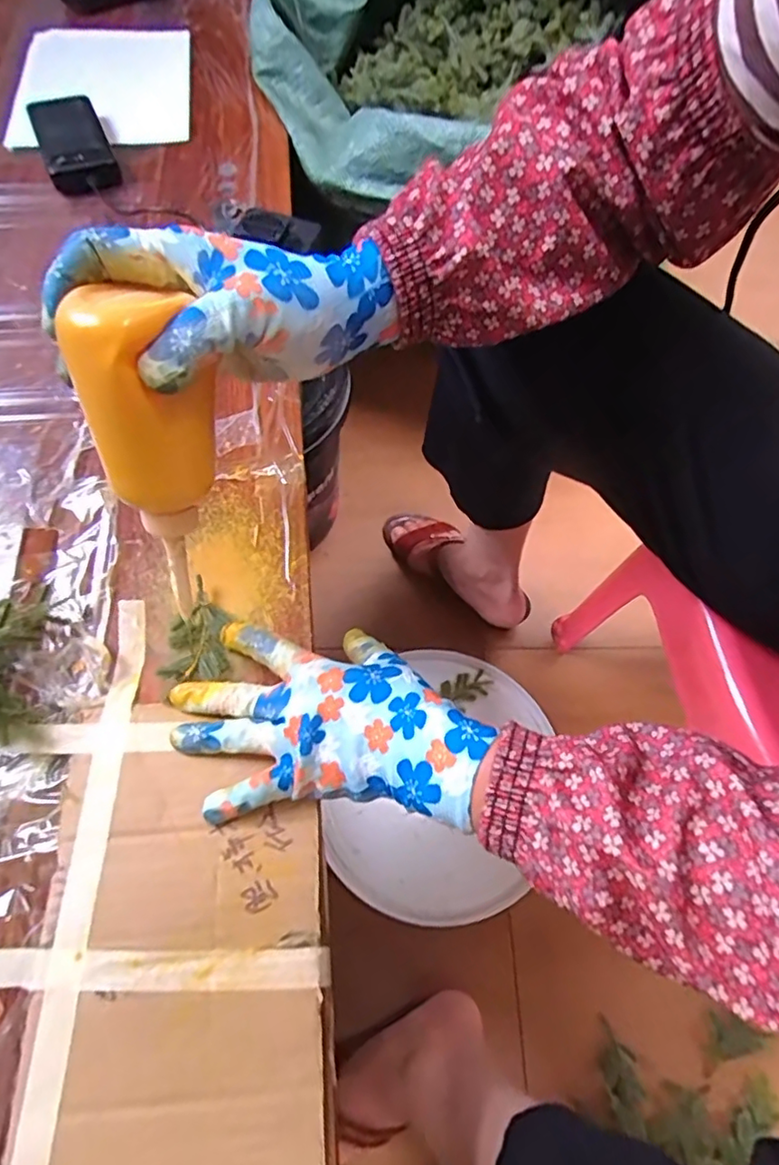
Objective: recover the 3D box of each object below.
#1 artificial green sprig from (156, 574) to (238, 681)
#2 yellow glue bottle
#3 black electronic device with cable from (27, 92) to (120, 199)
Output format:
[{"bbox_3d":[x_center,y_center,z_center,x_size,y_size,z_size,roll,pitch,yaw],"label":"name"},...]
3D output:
[{"bbox_3d":[-0.129,0.033,0.401,0.037,0.016,0.072,5,62,0],"label":"artificial green sprig"},{"bbox_3d":[-0.112,-0.058,0.304,0.053,0.168,0.051,-2,42,-4],"label":"yellow glue bottle"},{"bbox_3d":[-0.360,-0.497,0.661,0.075,0.039,0.158,-21,66,-13],"label":"black electronic device with cable"}]

